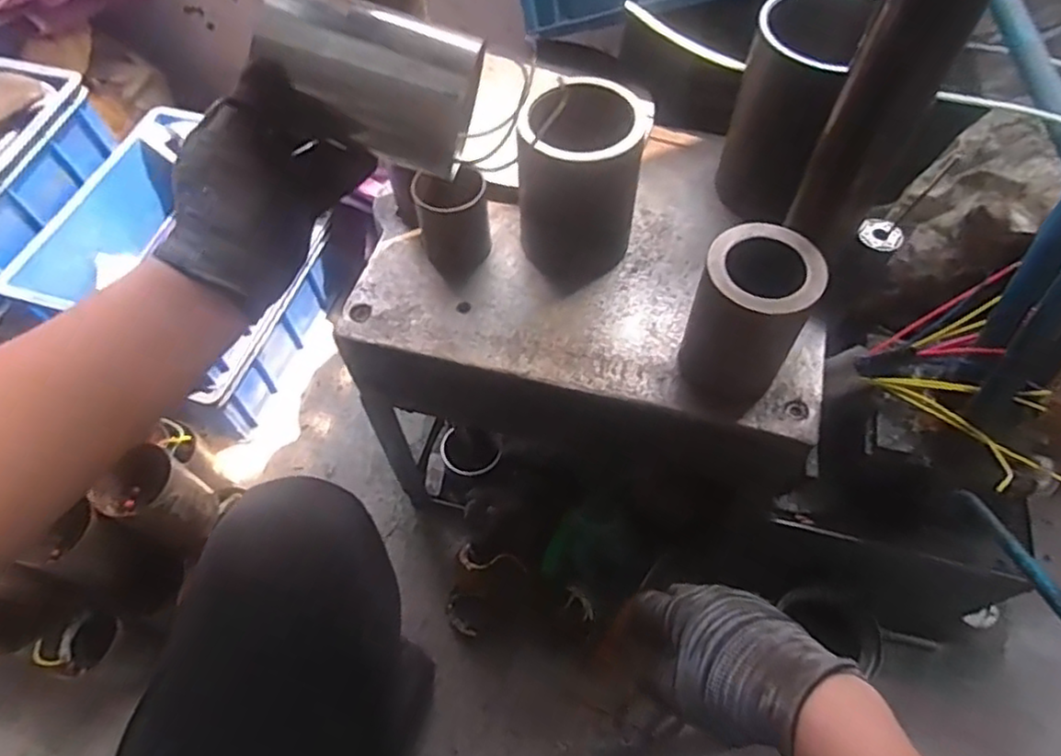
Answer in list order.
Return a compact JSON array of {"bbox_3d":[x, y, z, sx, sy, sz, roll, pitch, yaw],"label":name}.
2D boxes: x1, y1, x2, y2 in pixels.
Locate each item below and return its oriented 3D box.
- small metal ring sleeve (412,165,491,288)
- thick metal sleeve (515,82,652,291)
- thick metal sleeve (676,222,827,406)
[{"bbox_3d":[-0.077,-0.154,0.651,0.069,0.087,0.071,-4,59,-1],"label":"small metal ring sleeve"},{"bbox_3d":[0.048,-0.182,0.629,0.107,0.171,0.117,9,59,7],"label":"thick metal sleeve"},{"bbox_3d":[0.178,-0.047,0.548,0.086,0.124,0.102,22,62,14],"label":"thick metal sleeve"}]

